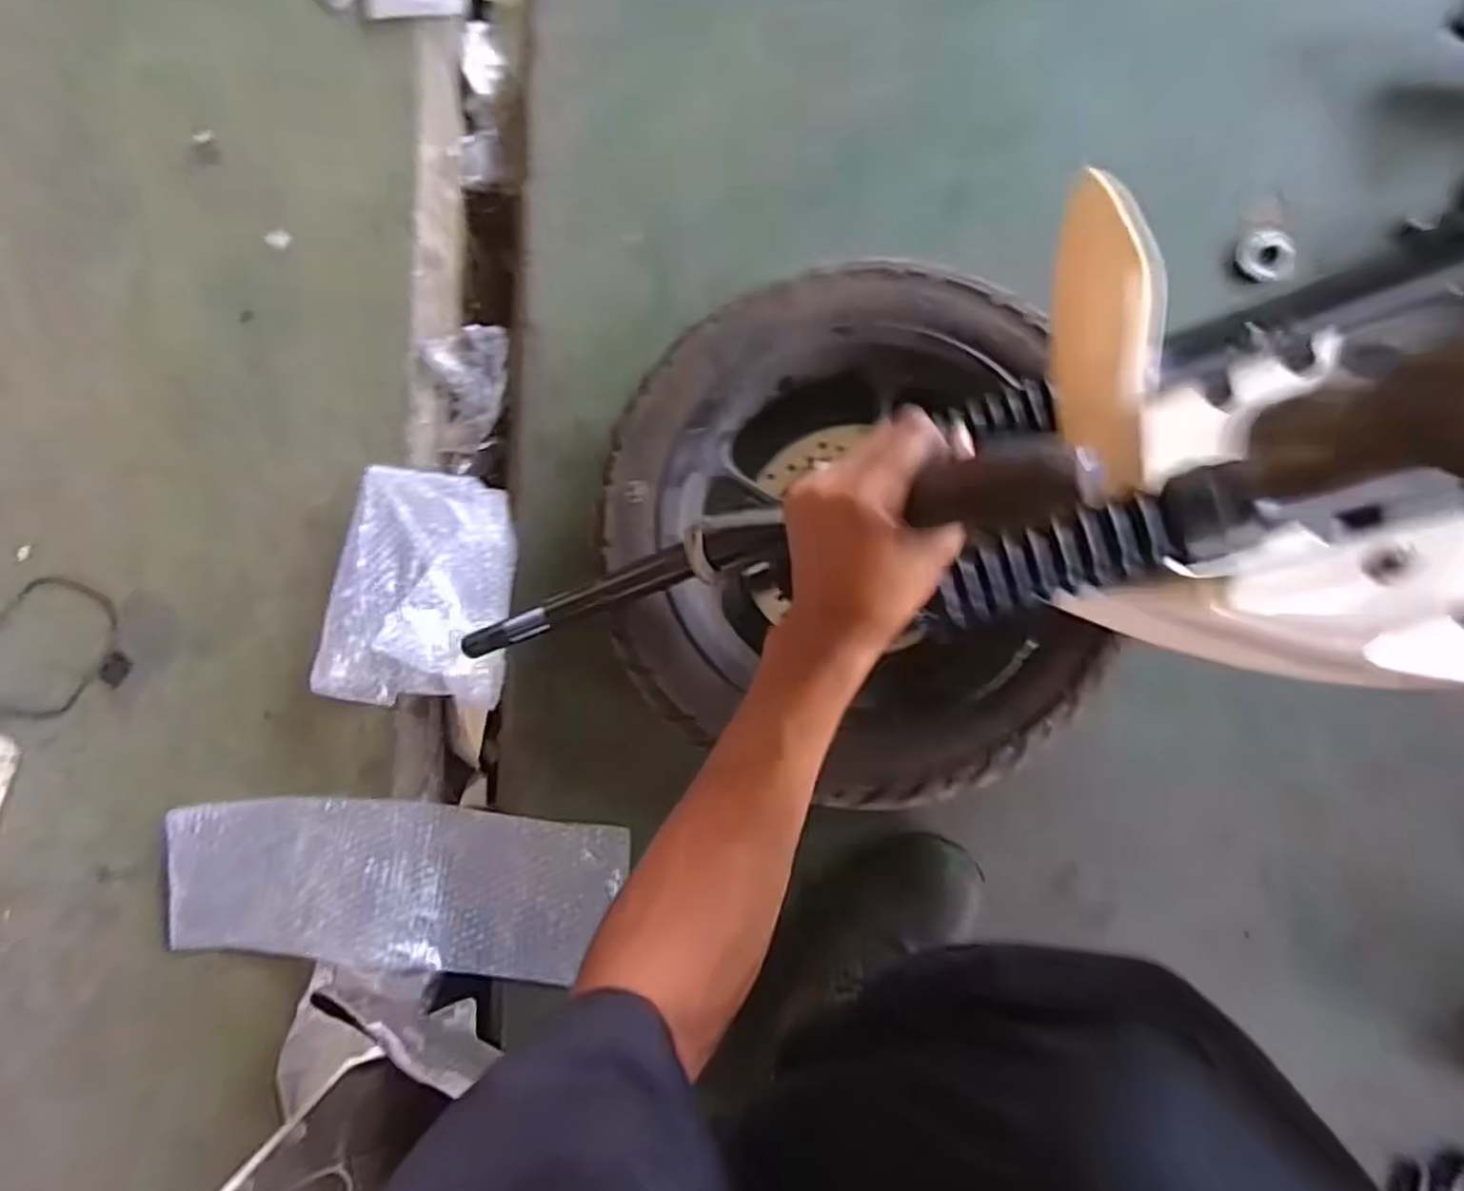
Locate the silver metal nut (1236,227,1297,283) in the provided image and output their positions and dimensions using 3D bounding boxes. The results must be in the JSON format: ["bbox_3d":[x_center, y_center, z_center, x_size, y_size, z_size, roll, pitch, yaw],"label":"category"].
[{"bbox_3d":[0.470,-0.299,0.634,0.048,0.019,0.039,44,94,8],"label":"silver metal nut"}]

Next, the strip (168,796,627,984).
[{"bbox_3d":[-0.335,0.285,0.698,0.449,0.025,0.150,1,88,8],"label":"strip"}]

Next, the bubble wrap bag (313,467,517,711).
[{"bbox_3d":[-0.300,-0.006,0.702,0.156,0.066,0.226,8,89,9],"label":"bubble wrap bag"}]

